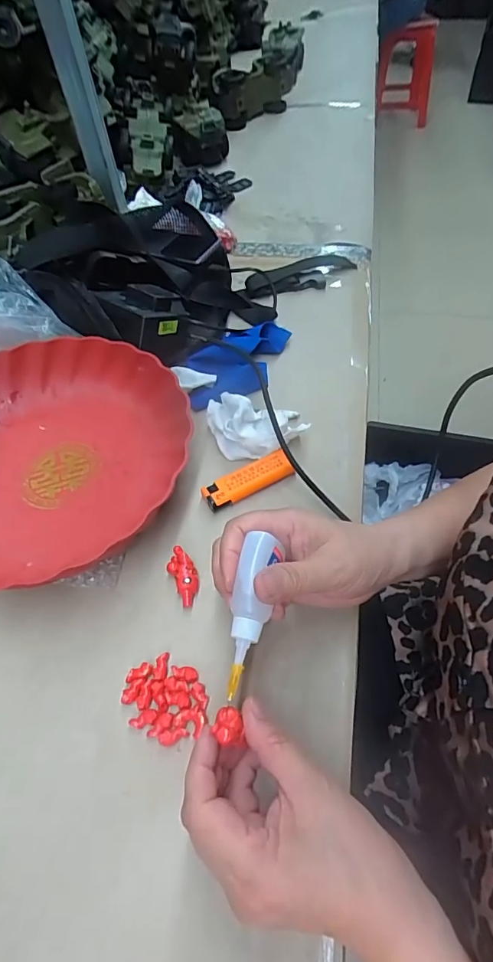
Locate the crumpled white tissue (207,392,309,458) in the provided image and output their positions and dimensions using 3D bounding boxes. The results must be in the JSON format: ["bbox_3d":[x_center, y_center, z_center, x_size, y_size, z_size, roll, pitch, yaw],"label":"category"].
[{"bbox_3d":[0.008,-0.052,0.402,0.084,0.032,0.057,-2,56,3],"label":"crumpled white tissue"}]

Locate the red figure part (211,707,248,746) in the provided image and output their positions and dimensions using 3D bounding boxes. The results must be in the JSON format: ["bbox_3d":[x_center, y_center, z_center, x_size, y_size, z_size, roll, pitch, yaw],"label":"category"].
[{"bbox_3d":[-0.009,0.133,0.245,0.014,0.018,0.018,-13,57,-10],"label":"red figure part"}]

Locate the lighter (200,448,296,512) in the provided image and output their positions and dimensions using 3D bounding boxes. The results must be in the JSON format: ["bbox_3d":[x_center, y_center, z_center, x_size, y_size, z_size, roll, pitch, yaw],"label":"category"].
[{"bbox_3d":[0.001,0.000,0.379,0.075,0.016,0.024,-26,58,-13],"label":"lighter"}]

